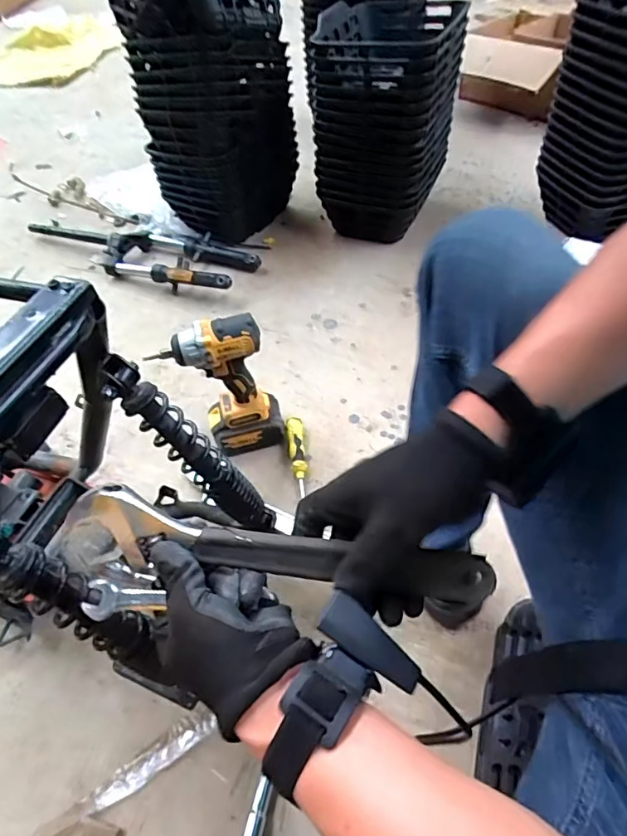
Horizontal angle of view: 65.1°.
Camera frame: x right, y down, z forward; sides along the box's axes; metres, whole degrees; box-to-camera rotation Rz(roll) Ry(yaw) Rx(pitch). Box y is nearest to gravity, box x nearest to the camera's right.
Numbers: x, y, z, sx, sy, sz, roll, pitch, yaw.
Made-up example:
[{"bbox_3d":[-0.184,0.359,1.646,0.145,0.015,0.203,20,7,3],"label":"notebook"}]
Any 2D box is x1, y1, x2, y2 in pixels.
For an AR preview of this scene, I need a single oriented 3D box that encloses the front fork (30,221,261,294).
[{"bbox_3d":[-0.476,-0.449,1.281,0.709,0.068,0.208,18,55,18],"label":"front fork"}]

